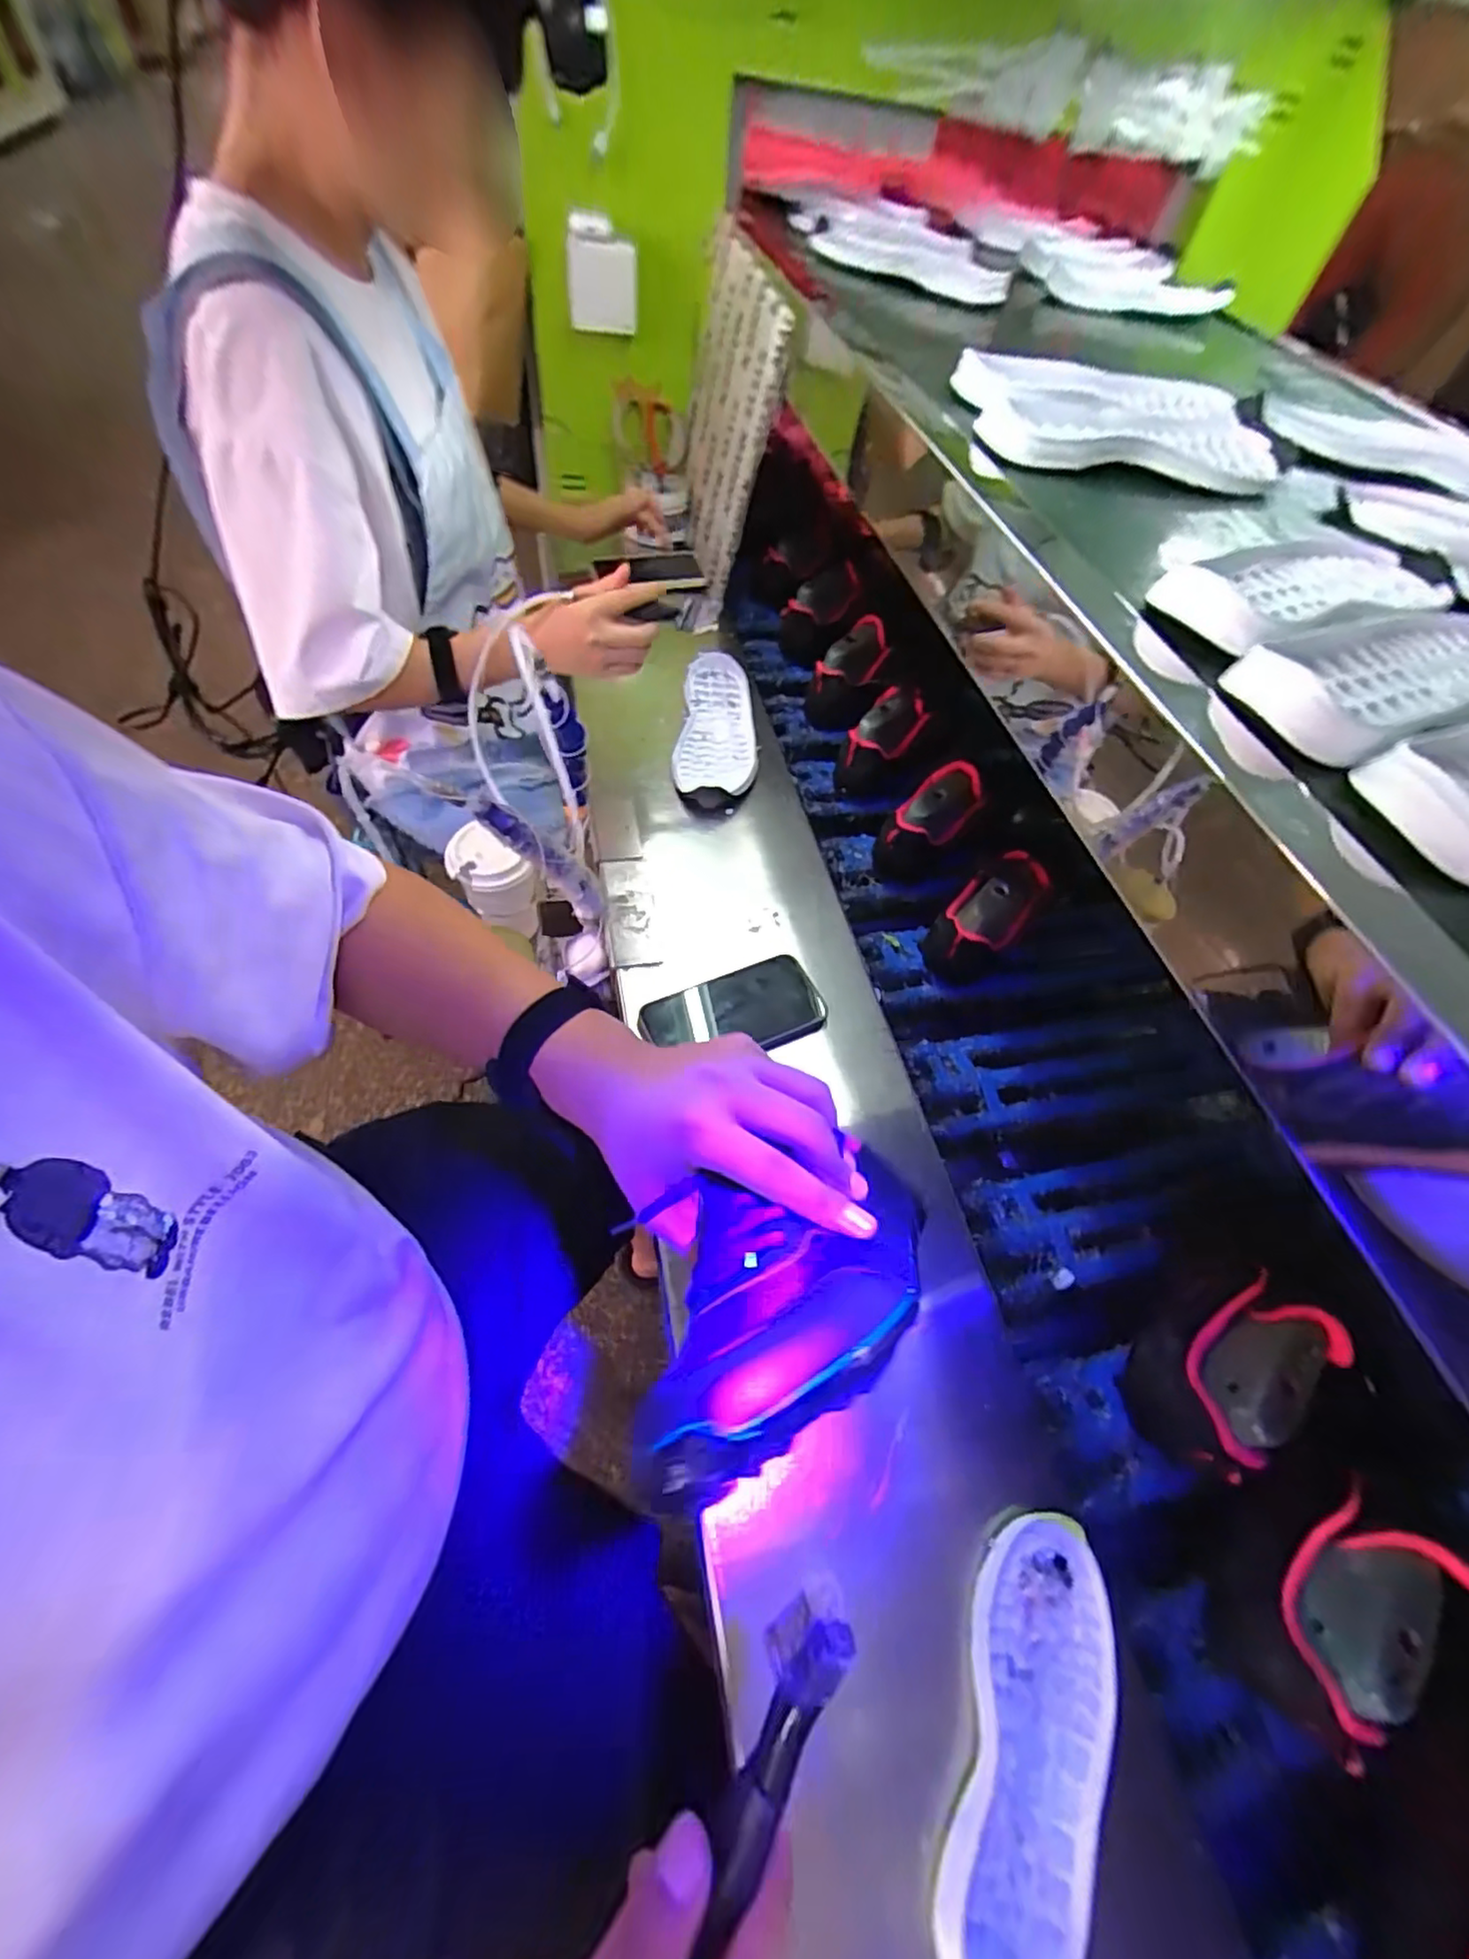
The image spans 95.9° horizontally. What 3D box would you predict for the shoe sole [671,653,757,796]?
[{"bbox_3d":[-0.019,-0.329,0.845,0.096,0.023,0.281,4,59,-1],"label":"shoe sole"}]

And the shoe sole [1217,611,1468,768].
[{"bbox_3d":[0.411,-0.185,0.394,0.269,0.048,0.089,-21,63,-15],"label":"shoe sole"}]

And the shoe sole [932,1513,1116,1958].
[{"bbox_3d":[0.165,0.416,0.361,0.078,0.023,0.199,22,61,9],"label":"shoe sole"}]

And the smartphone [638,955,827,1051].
[{"bbox_3d":[-0.001,0.031,0.601,0.159,0.012,0.080,-19,62,-14],"label":"smartphone"}]

